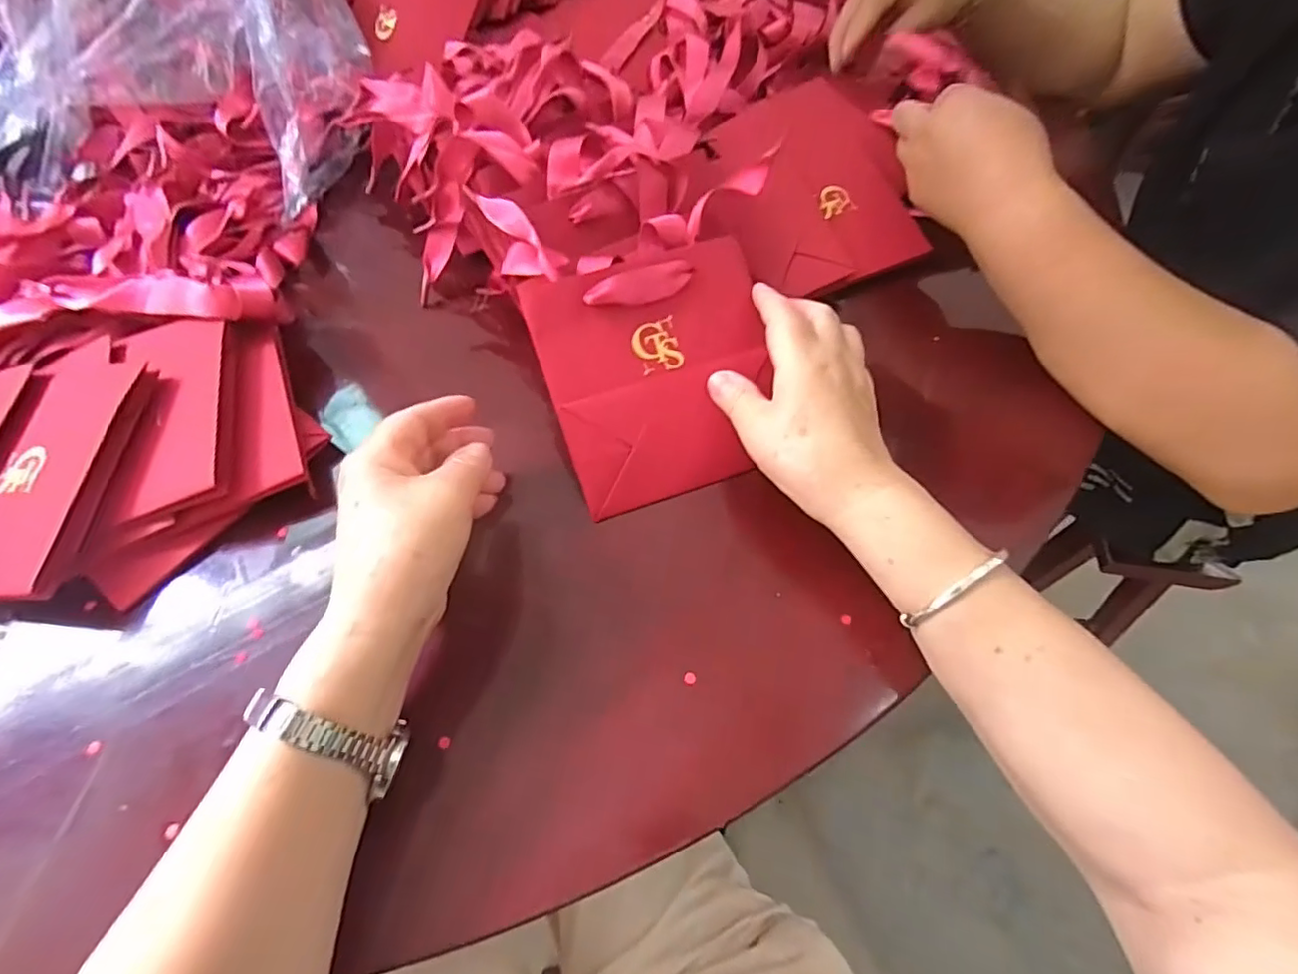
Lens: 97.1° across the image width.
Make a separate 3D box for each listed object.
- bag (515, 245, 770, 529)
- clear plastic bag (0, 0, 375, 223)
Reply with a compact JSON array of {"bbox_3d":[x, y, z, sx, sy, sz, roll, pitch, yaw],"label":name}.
[{"bbox_3d":[0.008,-0.070,0.343,0.130,0.007,0.143,-18,90,-9],"label":"bag"},{"bbox_3d":[-0.425,-0.391,0.506,0.296,0.124,0.372,-13,59,-6],"label":"clear plastic bag"}]

